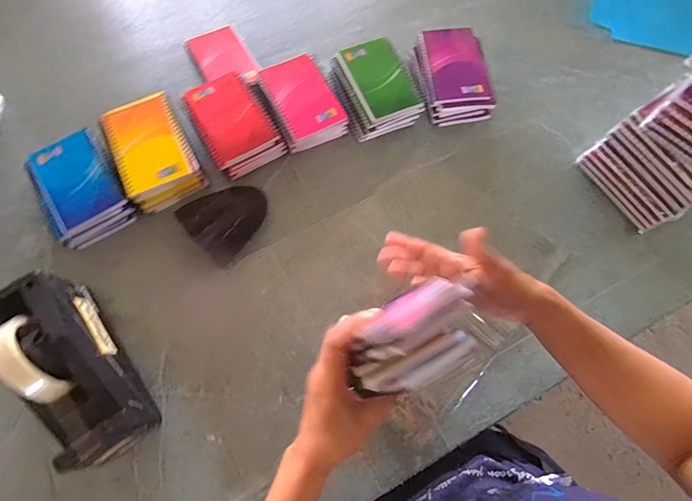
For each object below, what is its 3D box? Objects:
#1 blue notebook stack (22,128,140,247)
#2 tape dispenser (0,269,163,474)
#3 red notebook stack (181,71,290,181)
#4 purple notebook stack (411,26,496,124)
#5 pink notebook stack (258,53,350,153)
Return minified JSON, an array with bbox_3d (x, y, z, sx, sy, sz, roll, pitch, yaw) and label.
[{"bbox_3d":[-0.350,-0.080,0.495,0.098,0.043,0.142,-28,76,-11],"label":"blue notebook stack"},{"bbox_3d":[-0.290,0.120,0.388,0.080,0.125,0.197,-39,78,-13],"label":"tape dispenser"},{"bbox_3d":[-0.159,-0.178,0.520,0.092,0.032,0.141,-31,76,-11],"label":"red notebook stack"},{"bbox_3d":[0.166,-0.259,0.557,0.112,0.055,0.141,-9,73,-5],"label":"purple notebook stack"},{"bbox_3d":[-0.063,-0.214,0.534,0.086,0.028,0.131,-25,75,-10],"label":"pink notebook stack"}]

